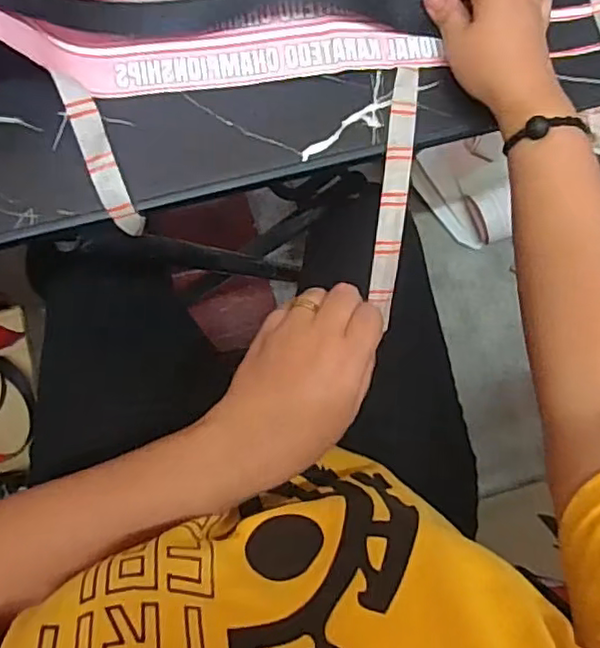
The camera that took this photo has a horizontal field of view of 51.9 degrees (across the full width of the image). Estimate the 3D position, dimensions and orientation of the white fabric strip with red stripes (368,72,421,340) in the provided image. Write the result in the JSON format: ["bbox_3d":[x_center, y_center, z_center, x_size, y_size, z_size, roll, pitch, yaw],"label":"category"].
[{"bbox_3d":[0.067,-0.096,0.435,0.018,0.012,0.181,9,78,-4],"label":"white fabric strip with red stripes"}]

